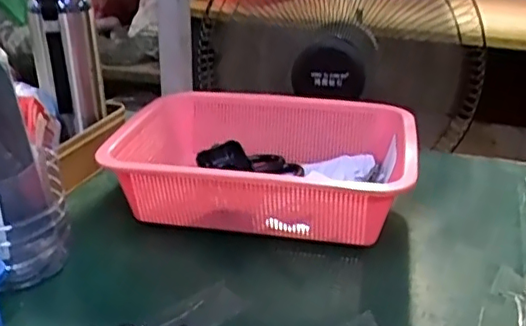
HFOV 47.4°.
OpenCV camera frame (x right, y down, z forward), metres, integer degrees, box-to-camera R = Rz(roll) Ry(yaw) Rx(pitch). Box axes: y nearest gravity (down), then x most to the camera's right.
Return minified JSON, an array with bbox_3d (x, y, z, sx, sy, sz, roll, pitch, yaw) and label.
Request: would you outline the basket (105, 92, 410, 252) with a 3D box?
[{"bbox_3d":[0.008,0.003,0.645,0.288,0.101,0.219,7,24,13],"label":"basket"}]

